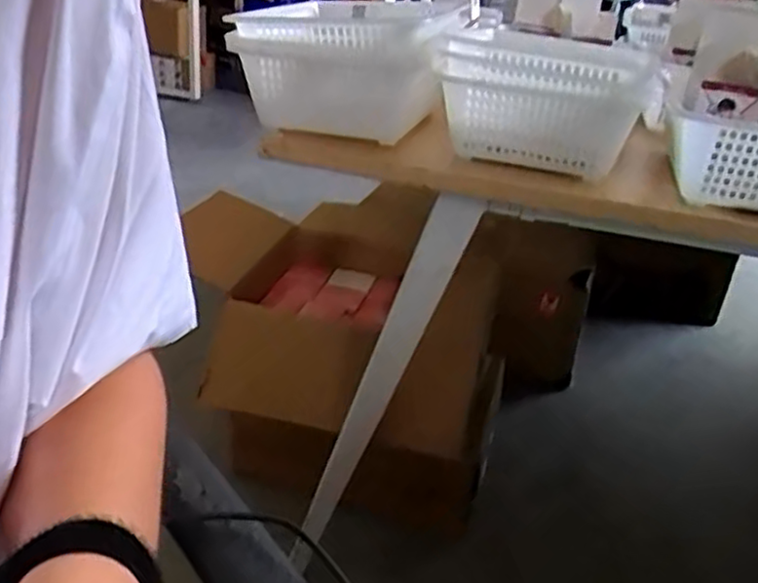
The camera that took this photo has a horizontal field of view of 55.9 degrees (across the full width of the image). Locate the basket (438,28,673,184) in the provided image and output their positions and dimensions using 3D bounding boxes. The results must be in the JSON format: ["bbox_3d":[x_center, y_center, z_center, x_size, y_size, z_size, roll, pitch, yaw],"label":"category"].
[{"bbox_3d":[0.220,-0.249,0.937,0.268,0.147,0.127,15,29,16],"label":"basket"}]

